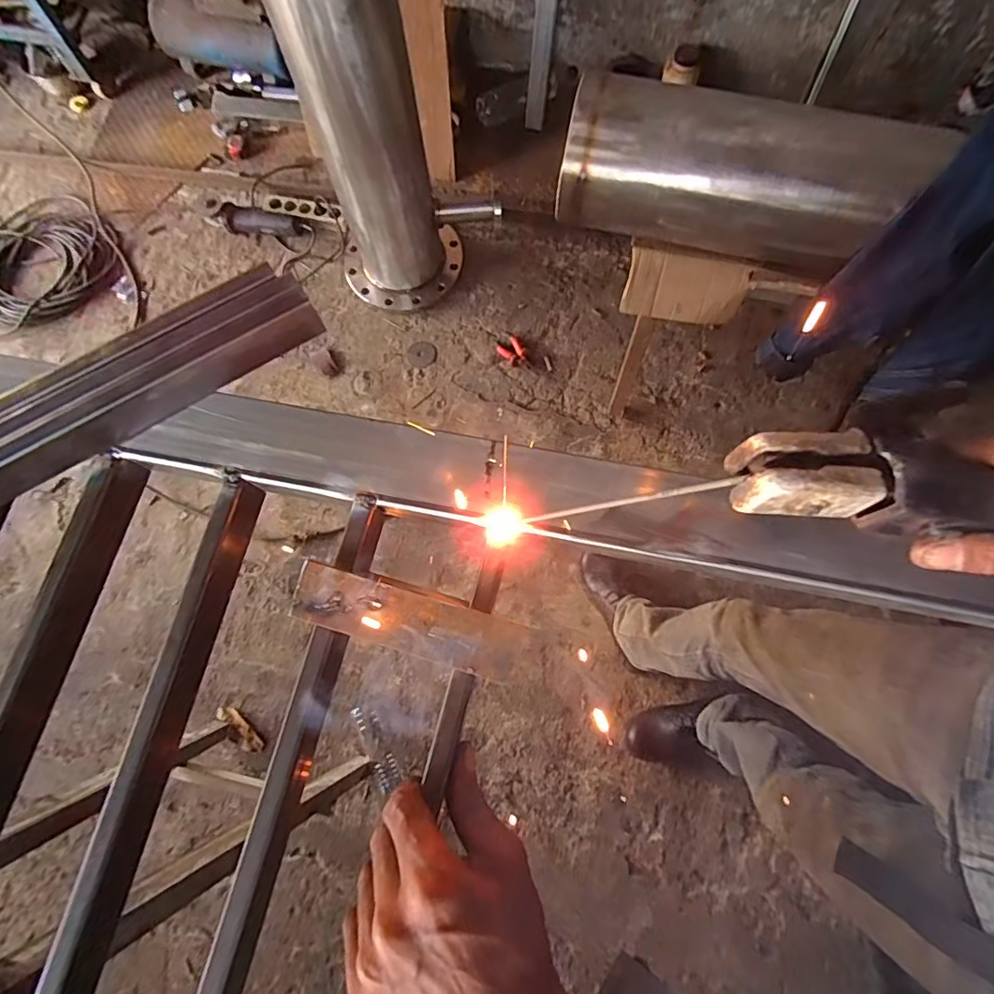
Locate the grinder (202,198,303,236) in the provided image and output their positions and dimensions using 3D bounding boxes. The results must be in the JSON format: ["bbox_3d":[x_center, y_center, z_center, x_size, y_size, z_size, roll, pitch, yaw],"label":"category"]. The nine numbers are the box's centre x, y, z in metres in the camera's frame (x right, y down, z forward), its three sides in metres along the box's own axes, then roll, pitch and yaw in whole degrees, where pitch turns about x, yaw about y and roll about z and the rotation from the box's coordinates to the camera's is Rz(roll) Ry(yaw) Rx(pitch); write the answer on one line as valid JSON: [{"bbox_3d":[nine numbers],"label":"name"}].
[{"bbox_3d":[-0.702,-0.805,1.563,0.298,0.073,0.091,6,74,4],"label":"grinder"}]

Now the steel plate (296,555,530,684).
[{"bbox_3d":[-0.050,0.069,0.303,0.131,0.010,0.035,16,76,6],"label":"steel plate"}]

